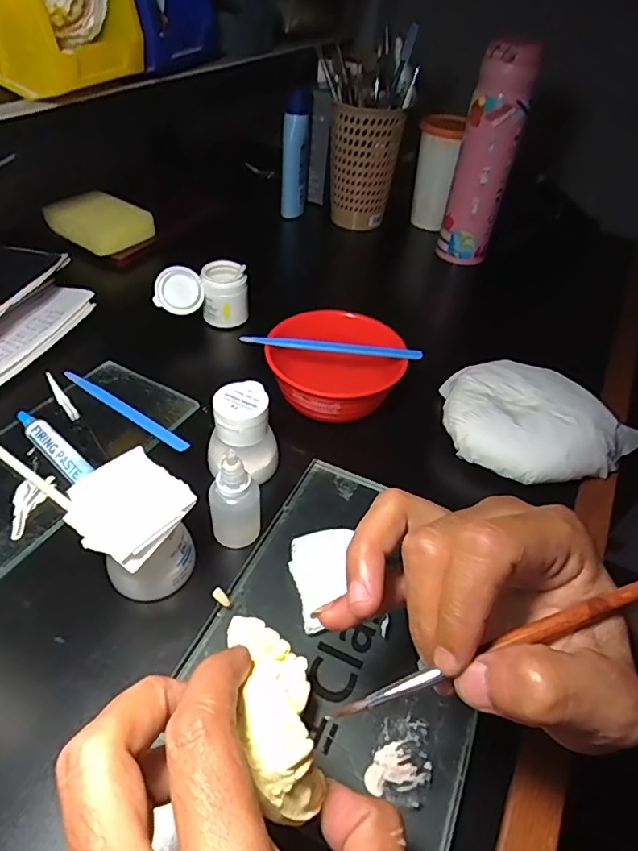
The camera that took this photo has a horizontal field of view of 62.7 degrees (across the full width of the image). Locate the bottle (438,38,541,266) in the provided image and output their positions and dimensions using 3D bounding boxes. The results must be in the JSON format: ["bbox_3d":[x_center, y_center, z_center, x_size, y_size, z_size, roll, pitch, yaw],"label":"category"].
[{"bbox_3d":[0.185,-0.291,0.579,0.059,0.222,0.059,13,44,6],"label":"bottle"}]

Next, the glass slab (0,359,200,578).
[{"bbox_3d":[-0.190,0.019,0.381,0.104,0.015,0.196,26,50,17],"label":"glass slab"}]

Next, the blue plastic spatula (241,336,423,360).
[{"bbox_3d":[0.010,-0.062,0.414,0.141,0.011,0.009,7,44,0],"label":"blue plastic spatula"}]

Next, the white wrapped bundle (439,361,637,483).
[{"bbox_3d":[0.165,-0.004,0.406,0.149,0.039,0.106,30,48,22],"label":"white wrapped bundle"}]

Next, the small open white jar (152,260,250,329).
[{"bbox_3d":[-0.113,-0.125,0.502,0.087,0.051,0.045,-12,47,-19],"label":"small open white jar"}]

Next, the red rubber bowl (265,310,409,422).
[{"bbox_3d":[0.012,-0.044,0.430,0.109,0.054,0.102,-1,44,-8],"label":"red rubber bowl"}]

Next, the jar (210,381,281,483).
[{"bbox_3d":[-0.052,0.007,0.364,0.049,0.060,0.043,-1,44,-8],"label":"jar"}]

